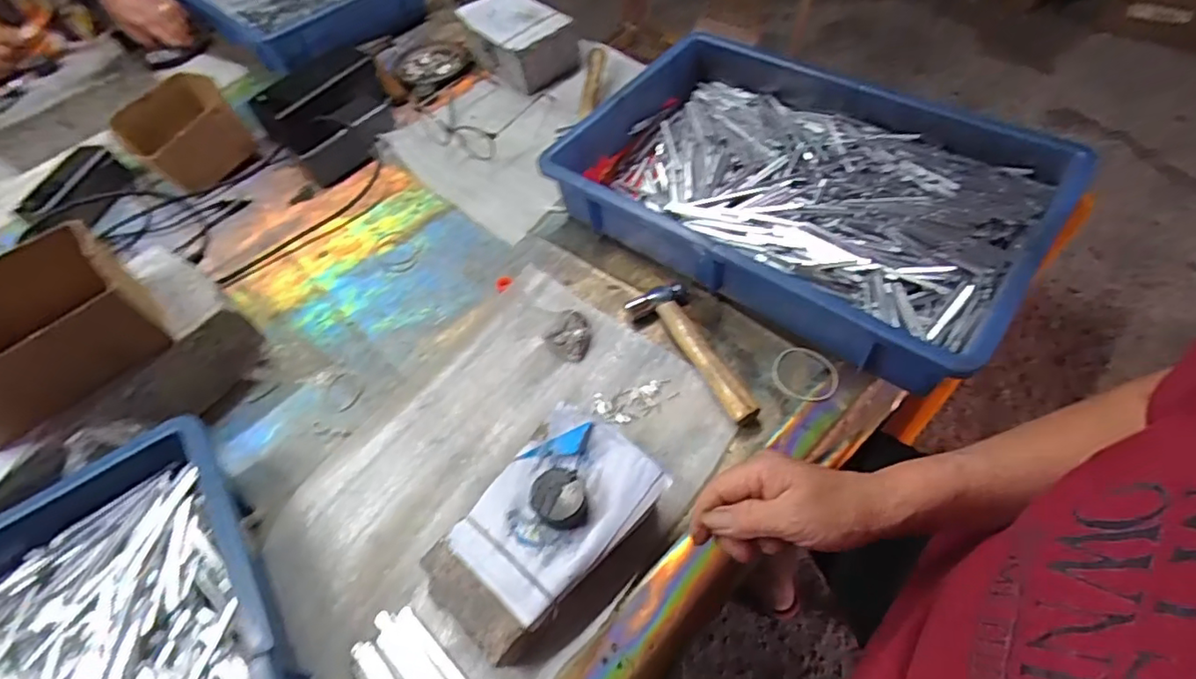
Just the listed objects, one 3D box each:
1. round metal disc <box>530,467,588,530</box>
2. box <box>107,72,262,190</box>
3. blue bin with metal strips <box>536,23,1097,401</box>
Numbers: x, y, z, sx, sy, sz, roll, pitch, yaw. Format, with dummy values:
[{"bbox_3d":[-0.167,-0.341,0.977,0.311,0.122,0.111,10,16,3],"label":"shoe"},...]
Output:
[{"bbox_3d":[-0.028,0.112,0.406,0.037,0.028,0.039,-7,54,1],"label":"round metal disc"},{"bbox_3d":[-0.543,-0.270,0.756,0.136,0.077,0.128,33,64,25],"label":"box"},{"bbox_3d":[0.191,-0.148,0.582,0.431,0.096,0.279,33,64,25],"label":"blue bin with metal strips"}]

